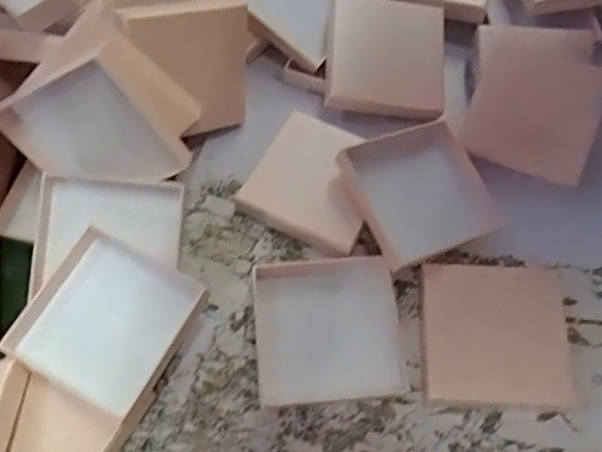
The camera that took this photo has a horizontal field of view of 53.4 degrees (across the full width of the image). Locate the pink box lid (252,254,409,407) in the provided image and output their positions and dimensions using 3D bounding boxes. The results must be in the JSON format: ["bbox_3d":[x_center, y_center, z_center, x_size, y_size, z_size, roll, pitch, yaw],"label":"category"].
[{"bbox_3d":[0.014,0.055,0.322,0.075,0.012,0.076,-6,62,-3],"label":"pink box lid"}]

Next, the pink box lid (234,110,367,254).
[{"bbox_3d":[0.010,-0.028,0.360,0.072,0.017,0.072,25,64,13],"label":"pink box lid"}]

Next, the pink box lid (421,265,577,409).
[{"bbox_3d":[0.104,0.056,0.320,0.079,0.017,0.074,-1,62,0],"label":"pink box lid"}]

